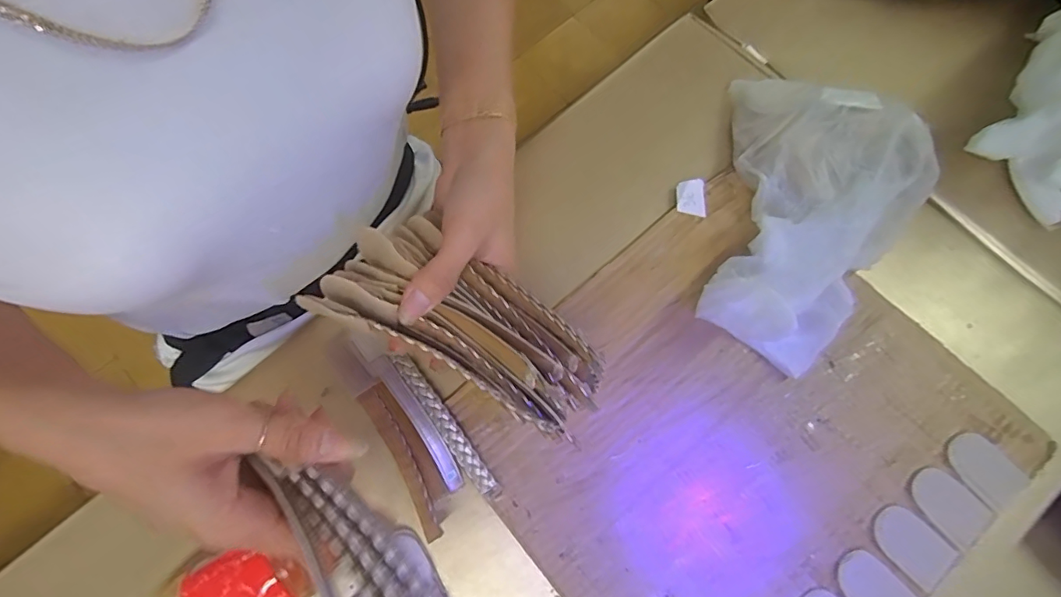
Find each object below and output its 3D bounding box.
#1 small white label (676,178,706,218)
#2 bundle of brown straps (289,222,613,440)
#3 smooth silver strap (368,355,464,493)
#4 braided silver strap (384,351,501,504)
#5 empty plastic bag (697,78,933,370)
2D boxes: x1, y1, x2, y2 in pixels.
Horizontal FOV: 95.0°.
[{"bbox_3d":[0.123,-0.078,0.372,0.021,0.004,0.030,0,75,1],"label":"small white label"},{"bbox_3d":[-0.035,0.011,0.272,0.160,0.025,0.071,29,76,6],"label":"bundle of brown straps"},{"bbox_3d":[-0.076,0.082,0.327,0.014,0.006,0.101,-34,77,-8],"label":"smooth silver strap"},{"bbox_3d":[-0.059,0.084,0.330,0.013,0.007,0.115,-36,78,-8],"label":"braided silver strap"},{"bbox_3d":[0.210,-0.062,0.339,0.146,0.066,0.224,15,76,5],"label":"empty plastic bag"}]

